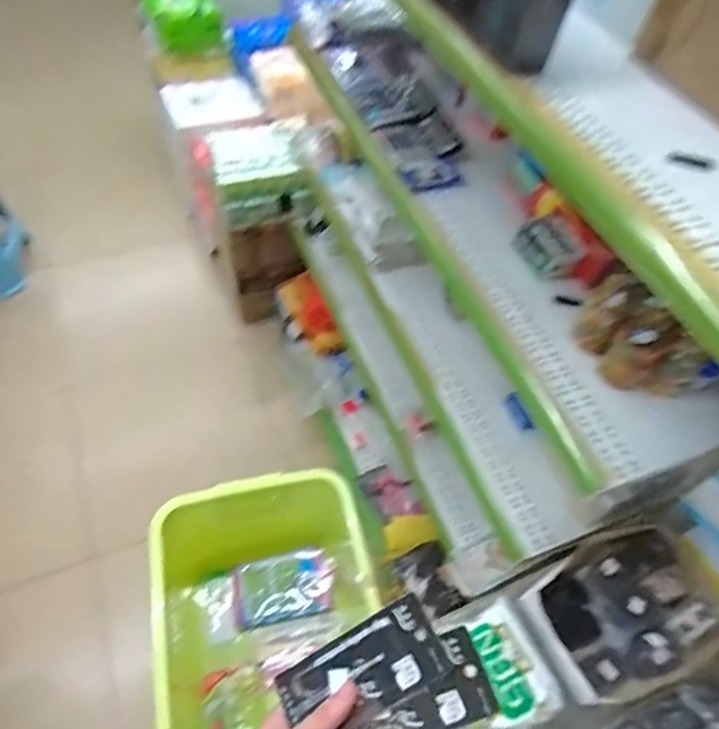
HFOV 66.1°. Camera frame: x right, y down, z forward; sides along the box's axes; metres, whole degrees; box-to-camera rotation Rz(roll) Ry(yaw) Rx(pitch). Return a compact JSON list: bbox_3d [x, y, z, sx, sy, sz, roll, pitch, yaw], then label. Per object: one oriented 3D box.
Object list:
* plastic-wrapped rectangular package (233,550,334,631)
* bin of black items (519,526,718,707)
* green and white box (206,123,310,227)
[{"bbox_3d":[-0.169,0.488,1.215,0.218,0.028,0.157,-15,39,3],"label":"plastic-wrapped rectangular package"},{"bbox_3d":[0.394,0.379,0.839,0.278,0.088,0.198,-20,59,-18],"label":"bin of black items"},{"bbox_3d":[-0.337,-0.622,1.788,0.253,0.143,0.306,-17,58,-16],"label":"green and white box"}]

